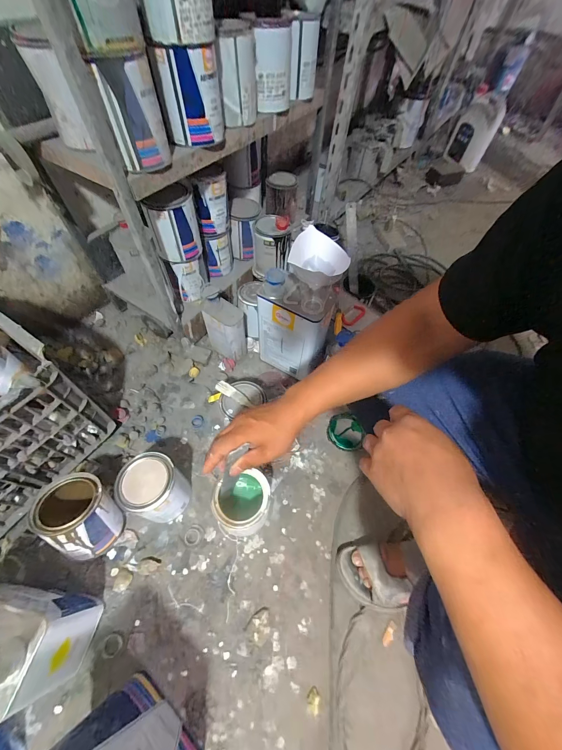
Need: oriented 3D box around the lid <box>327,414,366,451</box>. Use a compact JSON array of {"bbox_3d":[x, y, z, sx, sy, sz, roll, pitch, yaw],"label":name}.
[{"bbox_3d":[0.165,0.143,0.718,0.089,0.026,0.084,1,58,-2],"label":"lid"}]

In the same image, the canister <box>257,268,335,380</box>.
[{"bbox_3d":[0.036,-0.120,0.708,0.167,0.260,0.108,27,61,13],"label":"canister"}]

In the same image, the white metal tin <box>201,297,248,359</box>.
[{"bbox_3d":[-0.146,-0.122,0.771,0.118,0.191,0.063,33,63,17],"label":"white metal tin"}]

